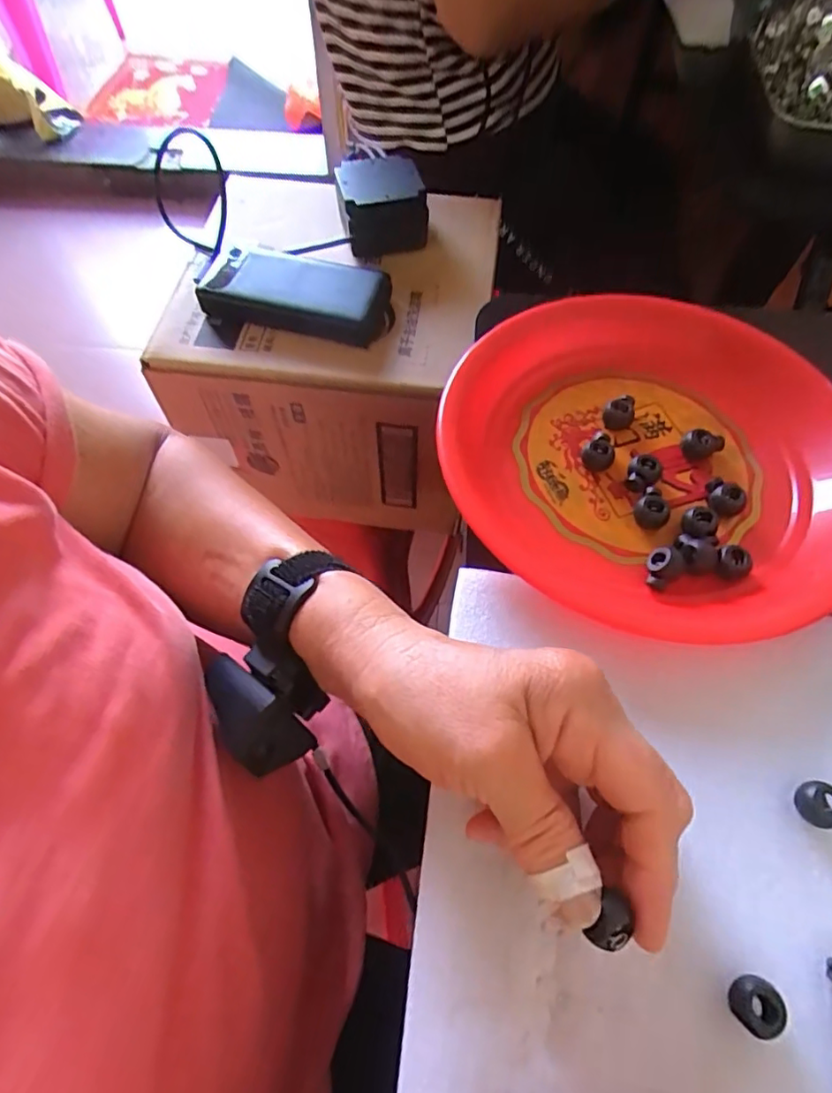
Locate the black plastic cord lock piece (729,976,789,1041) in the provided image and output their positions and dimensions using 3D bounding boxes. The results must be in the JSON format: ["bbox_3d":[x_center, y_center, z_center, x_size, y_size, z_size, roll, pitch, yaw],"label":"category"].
[{"bbox_3d":[0.121,0.165,0.209,0.015,0.012,0.017,21,64,12],"label":"black plastic cord lock piece"}]

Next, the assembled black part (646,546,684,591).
[{"bbox_3d":[0.123,0.010,0.291,0.016,0.012,0.020,39,68,20],"label":"assembled black part"}]

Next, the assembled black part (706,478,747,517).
[{"bbox_3d":[0.166,-0.026,0.313,0.021,0.013,0.016,26,65,14],"label":"assembled black part"}]

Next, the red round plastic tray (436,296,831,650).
[{"bbox_3d":[0.130,-0.056,0.323,0.228,0.051,0.227,0,61,1],"label":"red round plastic tray"}]

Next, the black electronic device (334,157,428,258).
[{"bbox_3d":[-0.031,-0.314,0.536,0.073,0.047,0.079,-13,62,-7],"label":"black electronic device"}]

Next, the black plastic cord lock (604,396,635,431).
[{"bbox_3d":[0.120,-0.078,0.344,0.016,0.011,0.020,26,65,14],"label":"black plastic cord lock"}]

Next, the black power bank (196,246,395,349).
[{"bbox_3d":[-0.099,-0.217,0.498,0.155,0.032,0.068,12,62,7],"label":"black power bank"}]

